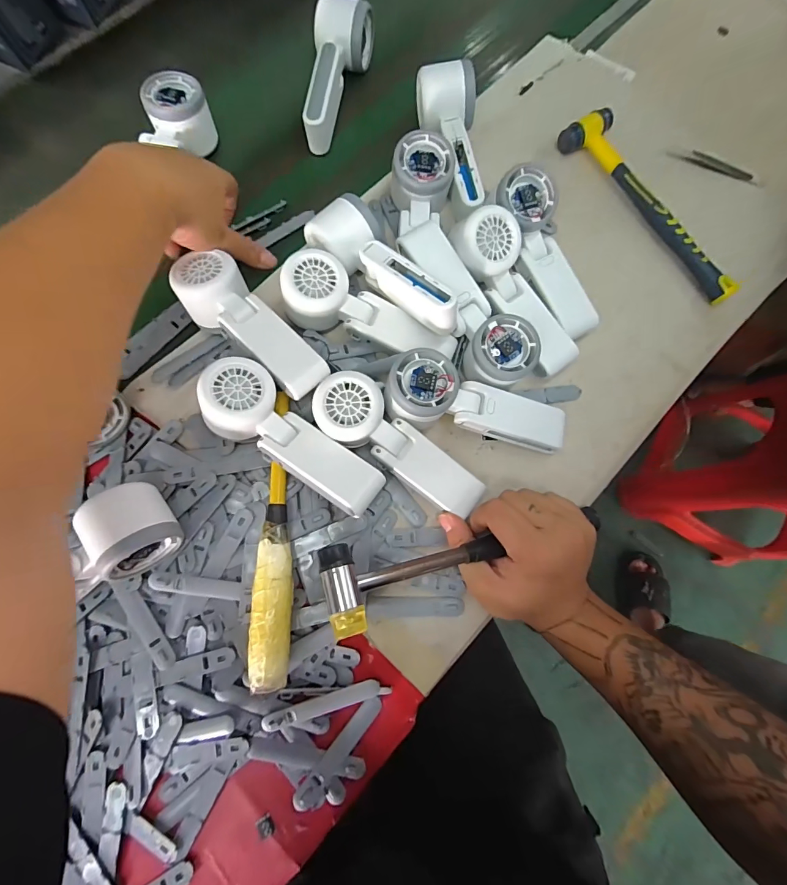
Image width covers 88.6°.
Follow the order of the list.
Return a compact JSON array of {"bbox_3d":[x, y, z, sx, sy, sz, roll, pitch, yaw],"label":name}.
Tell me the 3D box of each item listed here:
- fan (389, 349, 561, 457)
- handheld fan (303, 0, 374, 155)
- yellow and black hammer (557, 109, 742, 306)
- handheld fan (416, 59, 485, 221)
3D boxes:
[{"bbox_3d":[0.073,-0.032,0.356,0.167,0.034,0.061,15,76,-16],"label":"fan"},{"bbox_3d":[-0.064,-0.401,0.435,0.055,0.054,0.150,10,77,1],"label":"handheld fan"},{"bbox_3d":[0.272,-0.250,0.423,0.058,0.023,0.243,-34,80,-9],"label":"yellow and black hammer"},{"bbox_3d":[0.060,-0.302,0.413,0.063,0.061,0.138,-4,79,-4],"label":"handheld fan"}]

